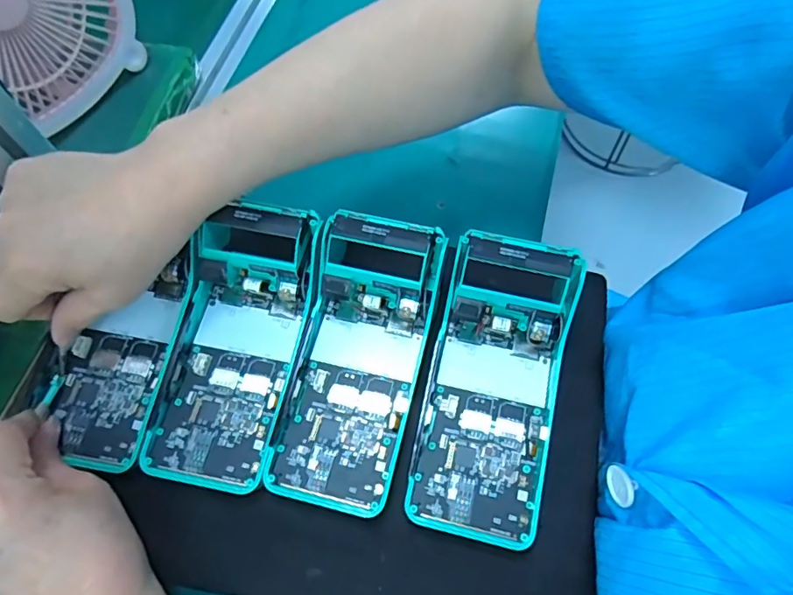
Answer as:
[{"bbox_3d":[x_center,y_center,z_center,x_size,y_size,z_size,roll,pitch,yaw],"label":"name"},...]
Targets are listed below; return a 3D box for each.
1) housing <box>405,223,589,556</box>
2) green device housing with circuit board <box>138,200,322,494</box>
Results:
[{"bbox_3d":[0.058,0.049,0.310,0.077,0.053,0.169,12,69,5],"label":"housing"},{"bbox_3d":[-0.101,0.025,0.322,0.082,0.047,0.167,7,69,6],"label":"green device housing with circuit board"}]

